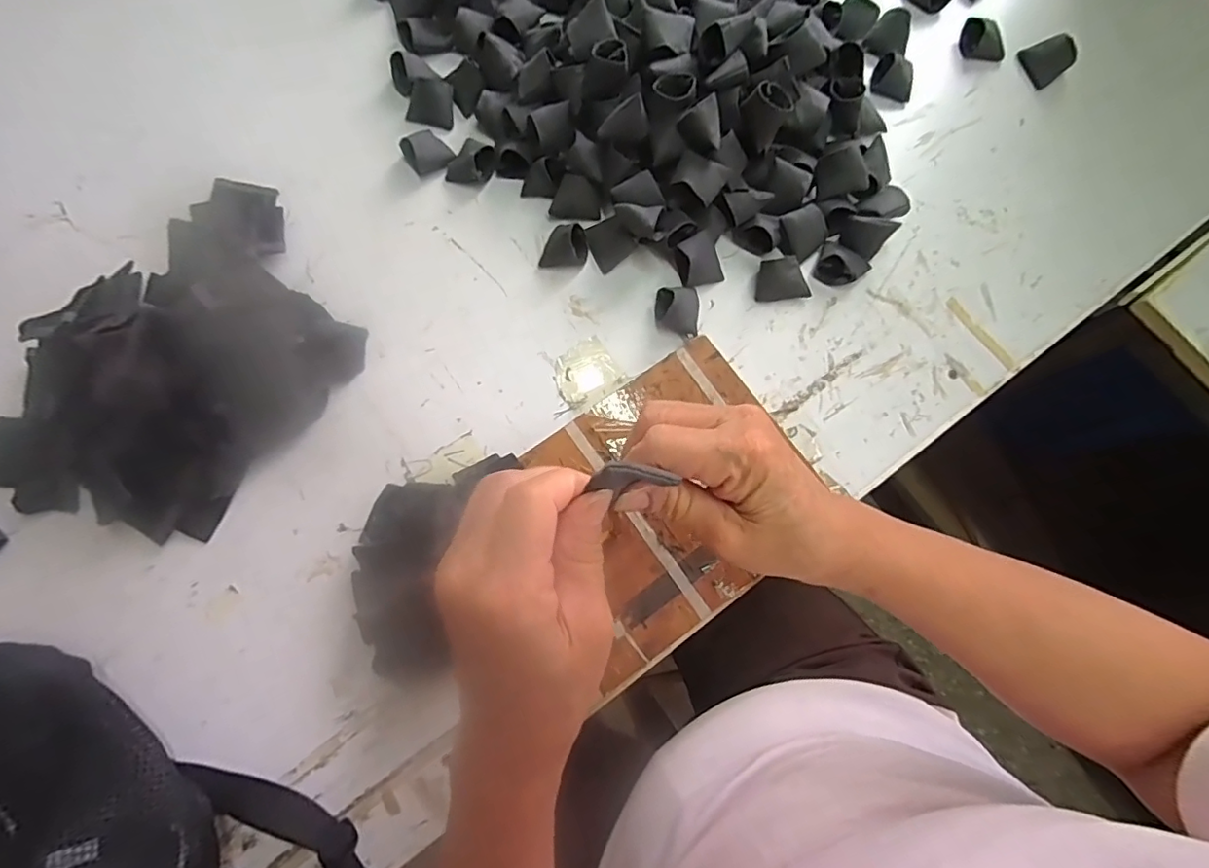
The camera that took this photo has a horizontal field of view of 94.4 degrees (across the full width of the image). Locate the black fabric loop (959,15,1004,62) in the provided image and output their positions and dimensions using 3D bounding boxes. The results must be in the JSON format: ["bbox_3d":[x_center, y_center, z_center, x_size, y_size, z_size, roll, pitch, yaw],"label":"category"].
[{"bbox_3d":[0.355,-0.368,0.524,0.046,0.022,0.028,35,80,6],"label":"black fabric loop"}]

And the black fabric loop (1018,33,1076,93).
[{"bbox_3d":[0.407,-0.348,0.515,0.029,0.026,0.041,-33,81,-8],"label":"black fabric loop"}]

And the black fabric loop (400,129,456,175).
[{"bbox_3d":[-0.158,-0.253,0.491,0.036,0.027,0.039,-40,82,-9],"label":"black fabric loop"}]

